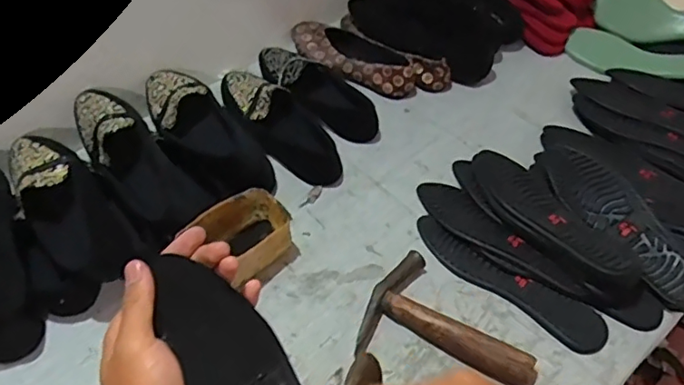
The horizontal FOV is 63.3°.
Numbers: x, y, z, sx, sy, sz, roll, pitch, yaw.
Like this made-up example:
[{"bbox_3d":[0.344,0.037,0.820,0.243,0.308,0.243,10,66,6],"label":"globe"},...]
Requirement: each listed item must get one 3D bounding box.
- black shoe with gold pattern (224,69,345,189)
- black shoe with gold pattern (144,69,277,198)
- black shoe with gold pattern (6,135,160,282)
[{"bbox_3d":[-0.094,-0.103,0.781,0.084,0.055,0.250,-36,67,-27],"label":"black shoe with gold pattern"},{"bbox_3d":[-0.184,-0.079,0.724,0.103,0.078,0.257,-32,57,-26],"label":"black shoe with gold pattern"},{"bbox_3d":[-0.308,0.009,0.621,0.223,0.053,0.088,42,60,19],"label":"black shoe with gold pattern"}]

